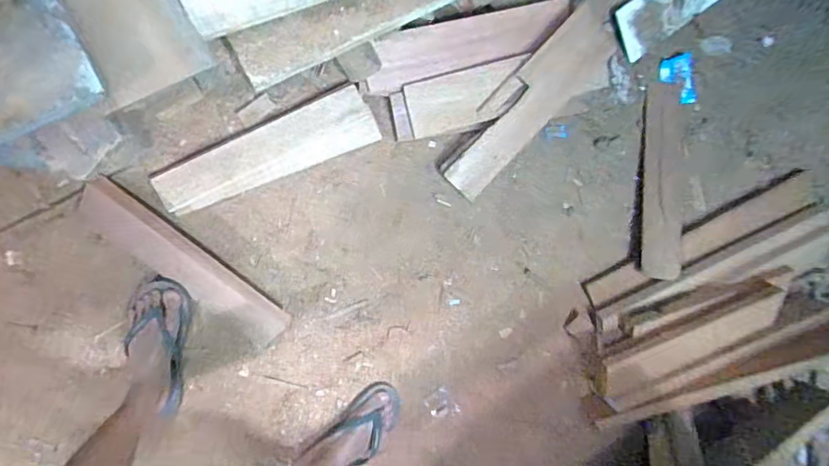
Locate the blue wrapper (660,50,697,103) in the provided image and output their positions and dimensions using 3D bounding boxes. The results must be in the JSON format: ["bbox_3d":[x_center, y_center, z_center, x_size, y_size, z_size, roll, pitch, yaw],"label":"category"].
[{"bbox_3d":[0.634,-0.376,1.238,0.089,0.026,0.120,-1,94,-11],"label":"blue wrapper"}]

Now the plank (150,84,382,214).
[{"bbox_3d":[-0.296,-0.167,1.036,0.441,0.019,0.111,-24,98,-5],"label":"plank"}]

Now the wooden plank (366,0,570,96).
[{"bbox_3d":[0.118,-0.404,1.082,0.448,0.020,0.110,-18,97,-6],"label":"wooden plank"}]

